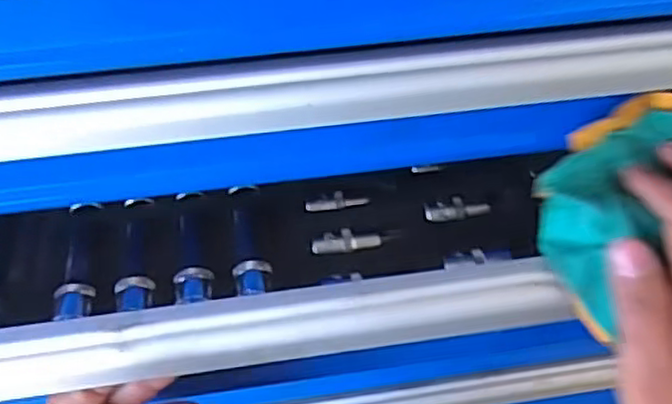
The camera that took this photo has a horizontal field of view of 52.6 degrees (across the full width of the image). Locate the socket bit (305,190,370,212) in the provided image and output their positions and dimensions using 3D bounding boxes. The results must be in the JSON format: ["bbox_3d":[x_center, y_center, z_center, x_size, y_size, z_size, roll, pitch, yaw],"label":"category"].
[{"bbox_3d":[0.000,-0.001,0.403,0.036,0.004,0.011,-11,45,-8],"label":"socket bit"}]

